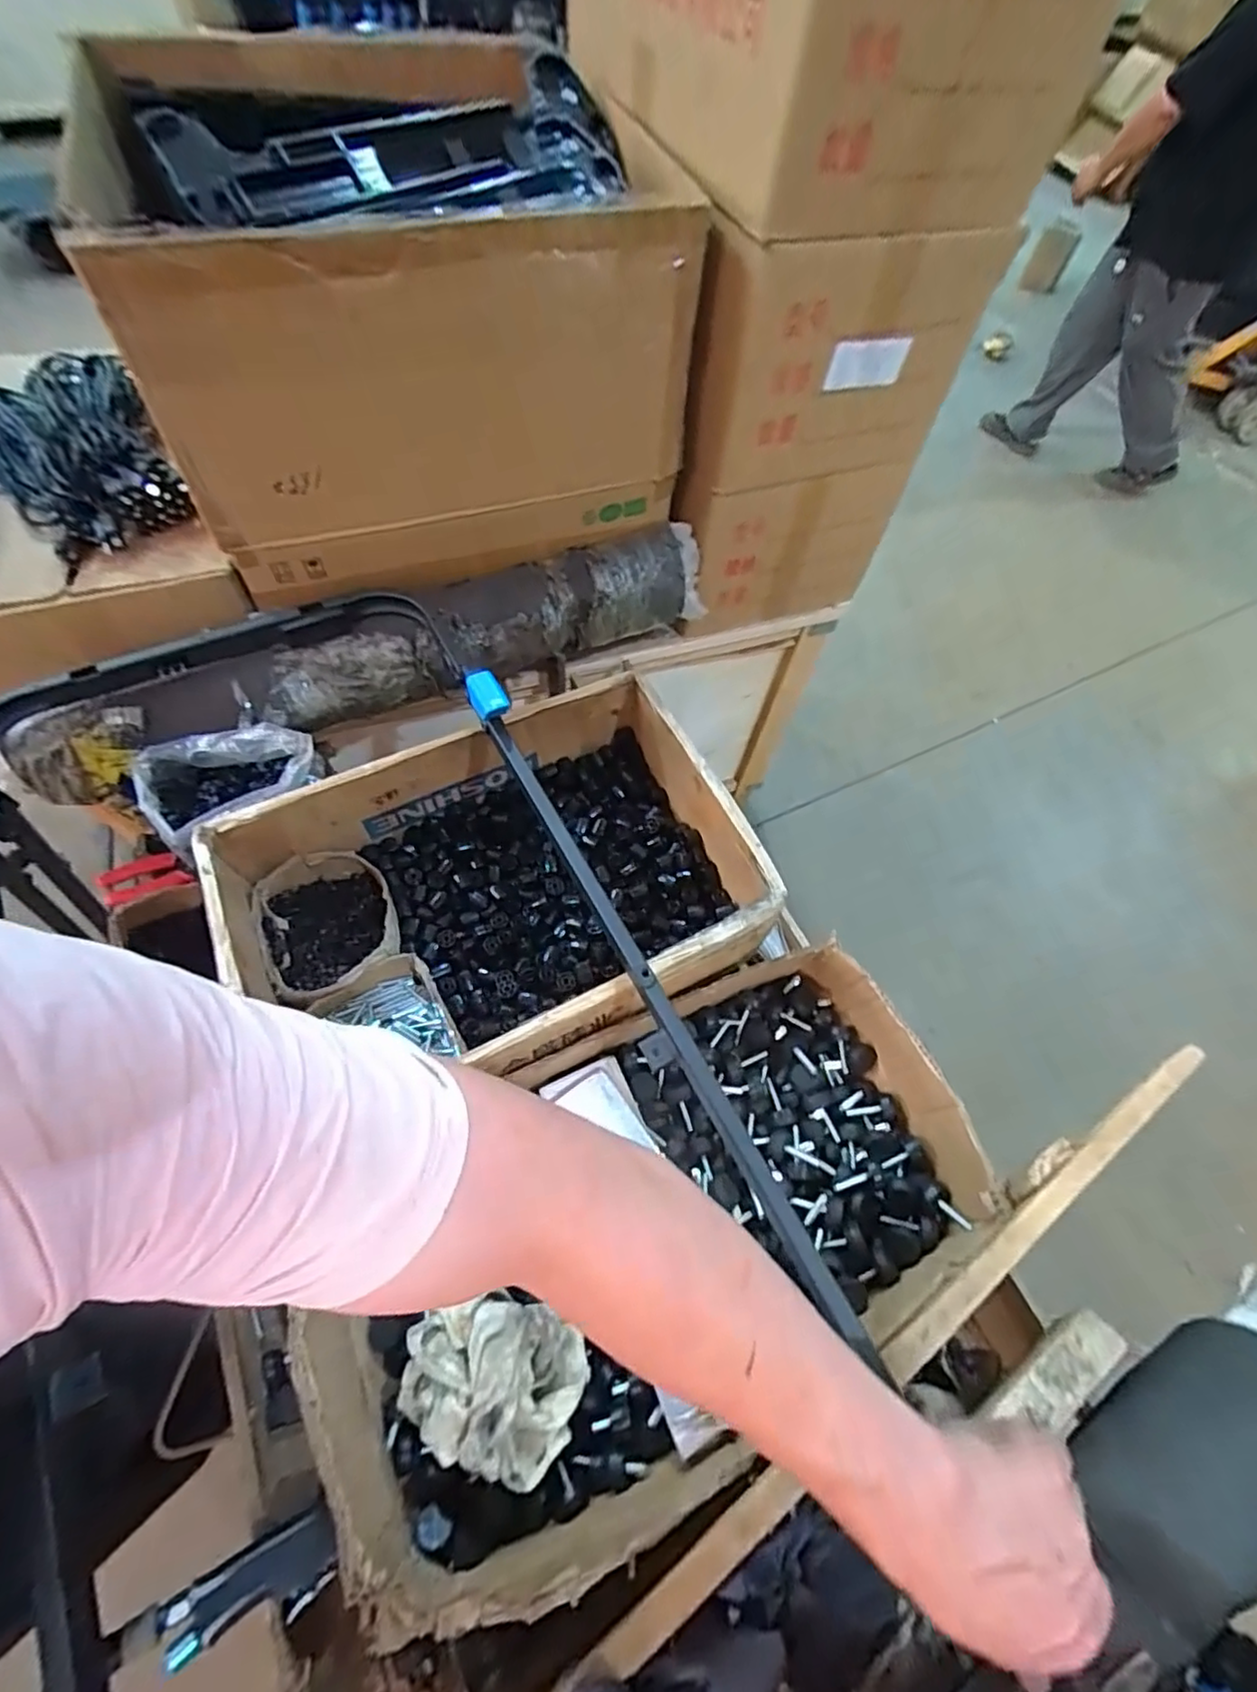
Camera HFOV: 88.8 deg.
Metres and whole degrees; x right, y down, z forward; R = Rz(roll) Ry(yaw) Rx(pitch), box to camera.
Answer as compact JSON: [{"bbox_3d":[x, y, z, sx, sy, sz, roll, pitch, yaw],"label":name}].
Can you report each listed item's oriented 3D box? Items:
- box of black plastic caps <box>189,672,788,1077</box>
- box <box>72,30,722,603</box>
[{"bbox_3d":[-0.135,0.058,0.710,0.498,0.145,0.352,-25,66,-16],"label":"box of black plastic caps"},{"bbox_3d":[-0.300,-0.683,0.817,0.546,0.336,0.606,-19,65,-14],"label":"box"}]

